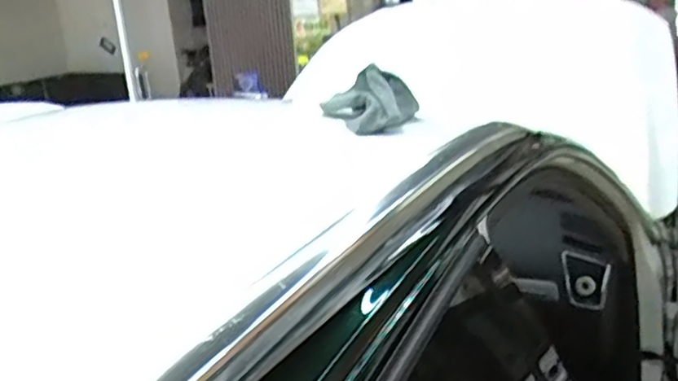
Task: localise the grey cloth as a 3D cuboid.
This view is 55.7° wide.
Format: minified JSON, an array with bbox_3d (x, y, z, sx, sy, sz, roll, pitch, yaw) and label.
[{"bbox_3d":[0.052,-0.143,1.031,0.159,0.081,0.170,-4,17,1],"label":"grey cloth"}]

